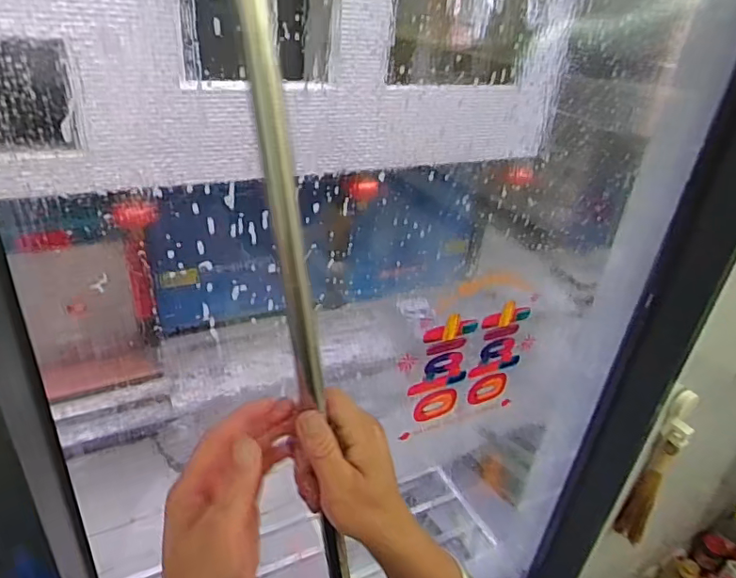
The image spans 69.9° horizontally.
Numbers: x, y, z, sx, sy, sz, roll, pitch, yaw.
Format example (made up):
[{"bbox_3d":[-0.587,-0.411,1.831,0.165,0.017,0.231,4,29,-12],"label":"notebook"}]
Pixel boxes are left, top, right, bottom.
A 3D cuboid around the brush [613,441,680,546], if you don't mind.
[{"bbox_3d":[0.638,0.461,1.200,0.070,0.309,0.060,-21,40,-39],"label":"brush"}]

